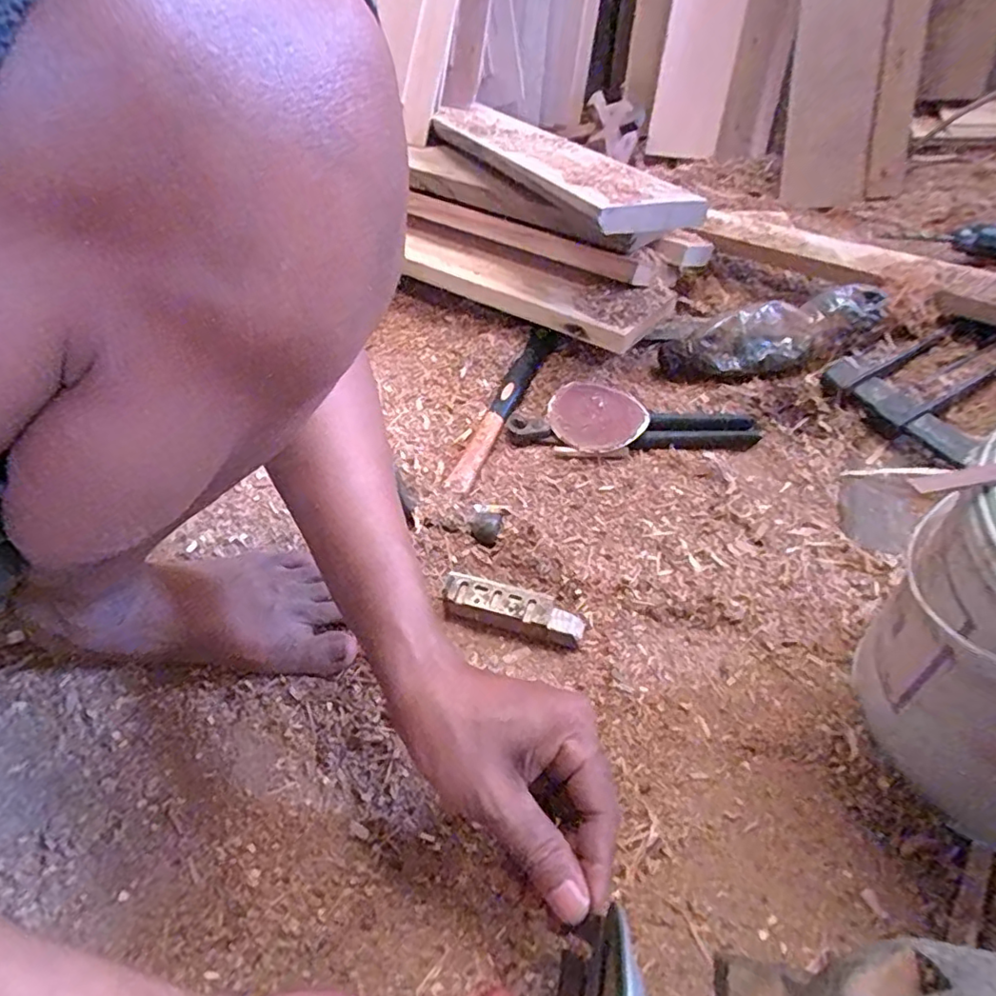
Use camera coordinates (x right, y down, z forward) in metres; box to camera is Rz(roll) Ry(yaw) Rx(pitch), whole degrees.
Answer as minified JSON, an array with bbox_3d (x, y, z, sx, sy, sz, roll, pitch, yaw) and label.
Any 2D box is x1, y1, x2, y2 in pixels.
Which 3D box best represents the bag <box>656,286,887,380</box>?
[{"bbox_3d":[0.271,-0.159,0.604,0.212,0.054,0.061,-12,52,-6],"label":"bag"}]

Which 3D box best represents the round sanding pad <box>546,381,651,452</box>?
[{"bbox_3d":[0.093,-0.079,0.574,0.094,0.012,0.085,27,58,27],"label":"round sanding pad"}]

